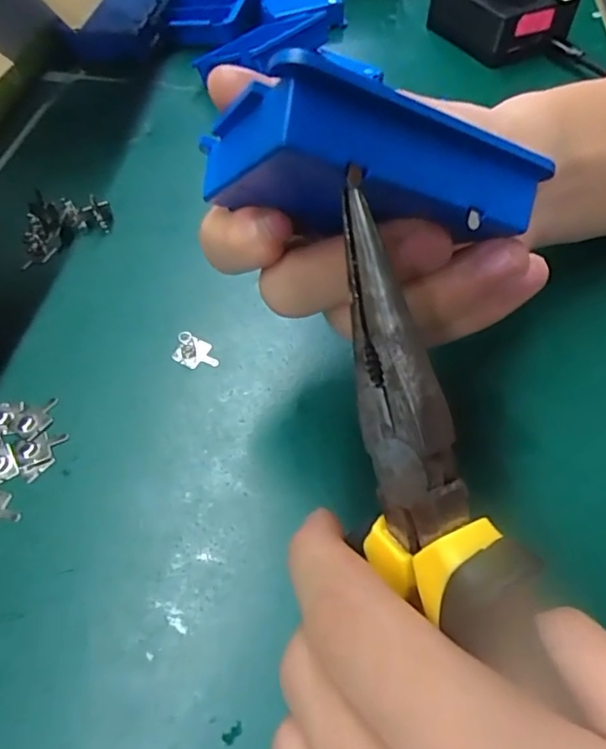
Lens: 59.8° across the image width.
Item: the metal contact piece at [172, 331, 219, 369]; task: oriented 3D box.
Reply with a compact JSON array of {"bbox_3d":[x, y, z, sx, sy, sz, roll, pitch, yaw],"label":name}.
[{"bbox_3d":[-0.047,-0.010,0.228,0.023,0.004,0.015,28,60,17],"label":"metal contact piece"}]

